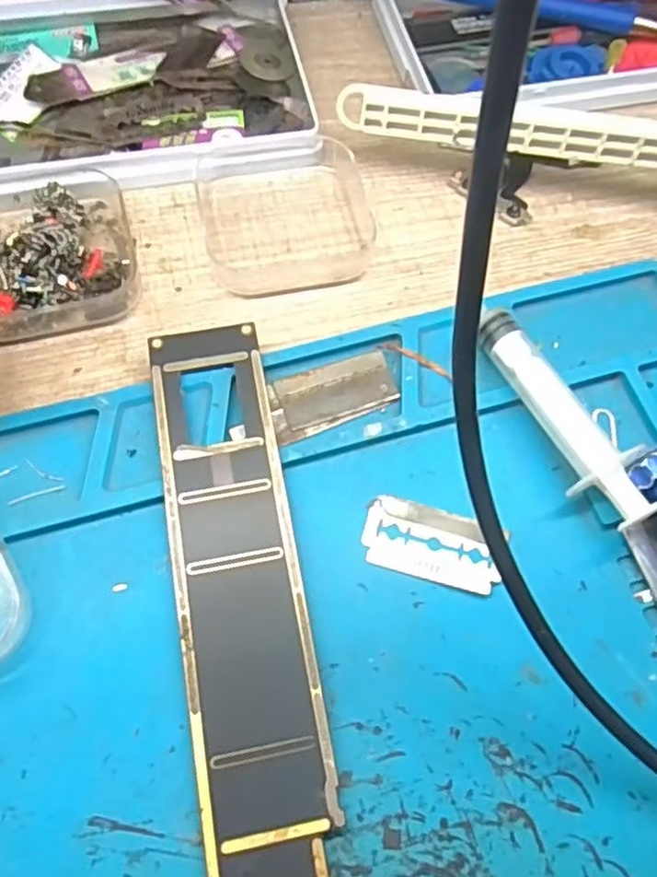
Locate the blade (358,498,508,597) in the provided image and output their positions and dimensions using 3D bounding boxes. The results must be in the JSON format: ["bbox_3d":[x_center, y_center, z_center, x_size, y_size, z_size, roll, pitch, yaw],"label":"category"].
[{"bbox_3d":[0.032,0.032,0.204,0.042,0.004,0.022,16,65,5],"label":"blade"}]

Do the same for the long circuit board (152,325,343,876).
[{"bbox_3d":[-0.022,0.057,0.187,0.036,0.004,0.199,-9,67,-6],"label":"long circuit board"}]

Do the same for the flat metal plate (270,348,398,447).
[{"bbox_3d":[0.001,-0.015,0.225,0.042,0.004,0.021,-20,67,-12],"label":"flat metal plate"}]

